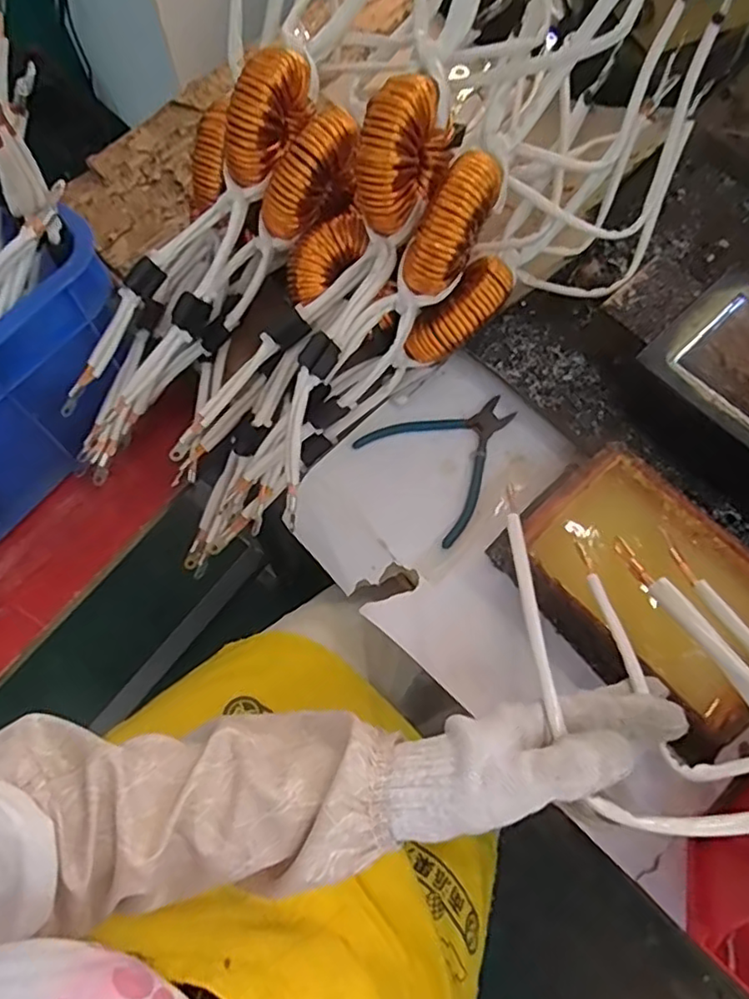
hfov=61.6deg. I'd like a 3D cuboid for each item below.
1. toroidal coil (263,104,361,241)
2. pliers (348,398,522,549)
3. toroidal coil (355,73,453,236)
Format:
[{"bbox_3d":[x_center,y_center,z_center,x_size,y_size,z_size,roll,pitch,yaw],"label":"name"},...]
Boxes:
[{"bbox_3d":[-0.051,-0.273,0.543,0.099,0.089,0.037,-43,74,-15],"label":"toroidal coil"},{"bbox_3d":[0.073,-0.045,0.570,0.133,0.011,0.126,-37,73,-13],"label":"pliers"},{"bbox_3d":[0.022,-0.269,0.489,0.053,0.080,0.089,22,70,8],"label":"toroidal coil"}]

